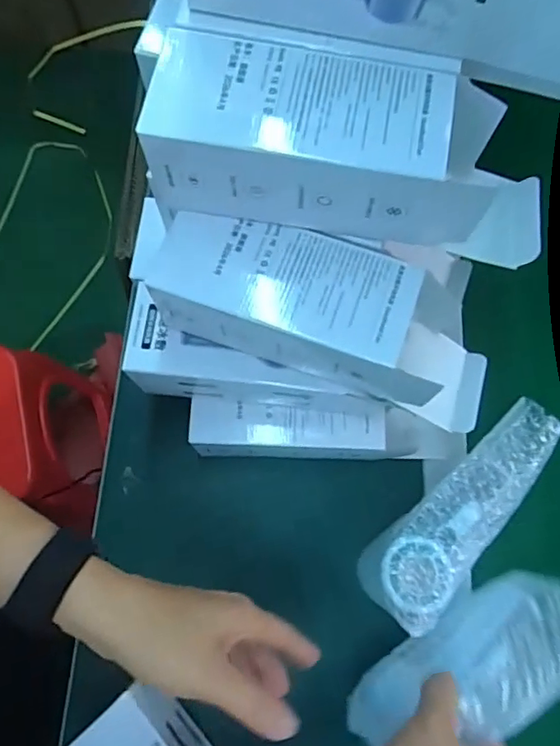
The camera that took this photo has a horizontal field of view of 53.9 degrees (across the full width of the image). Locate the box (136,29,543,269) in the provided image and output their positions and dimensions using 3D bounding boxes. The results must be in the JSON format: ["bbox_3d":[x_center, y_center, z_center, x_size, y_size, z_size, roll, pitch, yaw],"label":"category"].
[{"bbox_3d":[0.045,-0.127,0.319,0.235,0.073,0.077,10,73,2],"label":"box"}]

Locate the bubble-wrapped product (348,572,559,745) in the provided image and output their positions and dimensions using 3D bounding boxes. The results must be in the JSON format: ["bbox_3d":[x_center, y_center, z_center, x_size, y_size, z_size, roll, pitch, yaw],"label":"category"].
[{"bbox_3d":[0.147,0.219,0.412,0.196,0.055,0.081,-20,75,-4],"label":"bubble-wrapped product"}]

